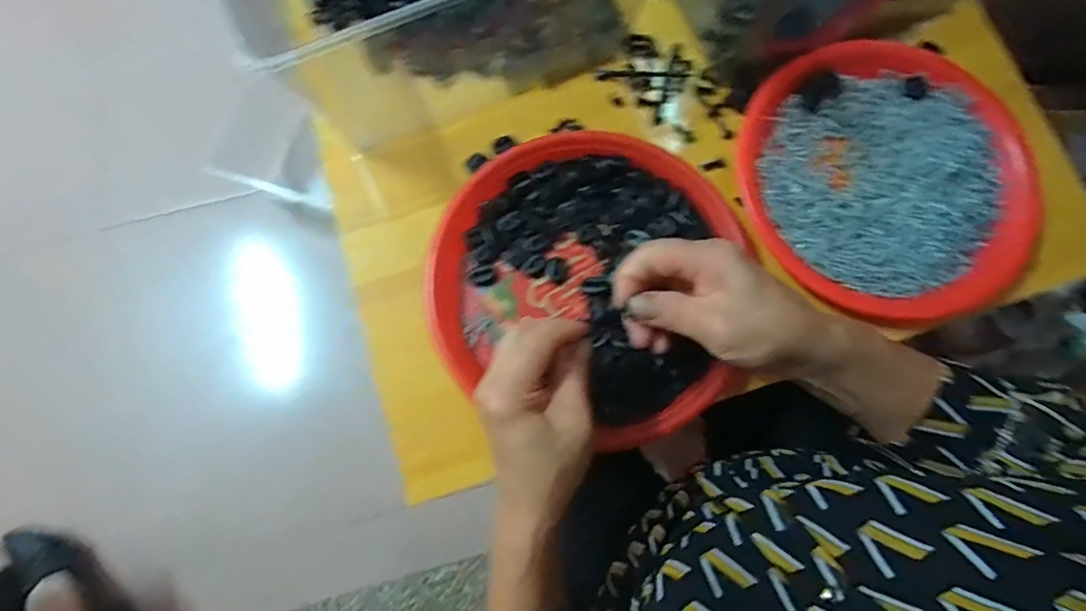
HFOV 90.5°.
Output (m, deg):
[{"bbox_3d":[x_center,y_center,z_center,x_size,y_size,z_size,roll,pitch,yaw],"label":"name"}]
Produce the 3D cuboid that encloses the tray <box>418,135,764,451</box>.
[{"bbox_3d":[0.035,-0.019,0.403,0.236,0.044,0.237,0,77,0],"label":"tray"}]

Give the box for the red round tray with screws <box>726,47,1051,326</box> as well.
[{"bbox_3d":[0.277,-0.102,0.431,0.235,0.020,0.223,0,77,0],"label":"red round tray with screws"}]

